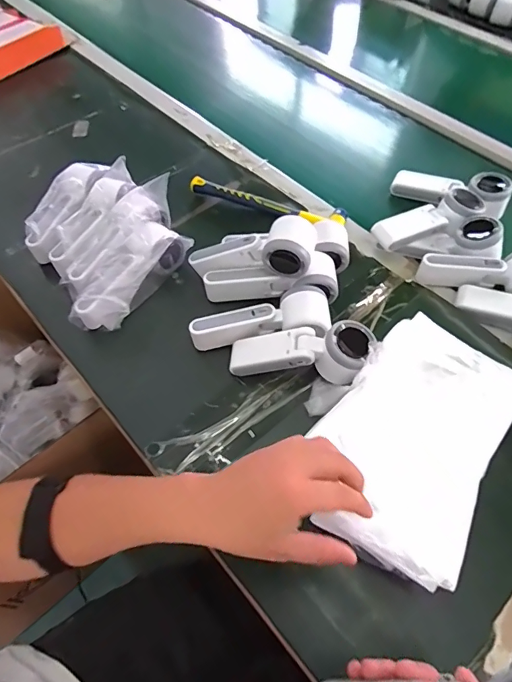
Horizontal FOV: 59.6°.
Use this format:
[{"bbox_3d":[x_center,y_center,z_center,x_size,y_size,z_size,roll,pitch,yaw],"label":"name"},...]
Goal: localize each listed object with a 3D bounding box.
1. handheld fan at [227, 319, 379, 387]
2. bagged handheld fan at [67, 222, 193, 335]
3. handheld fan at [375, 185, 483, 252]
[{"bbox_3d":[0.050,0.016,0.509,0.161,0.042,0.057,-4,56,16],"label":"handheld fan"},{"bbox_3d":[-0.154,-0.085,0.577,0.064,0.072,0.185,28,62,17],"label":"bagged handheld fan"},{"bbox_3d":[0.245,-0.167,0.632,0.176,0.047,0.071,-28,62,-17],"label":"handheld fan"}]

